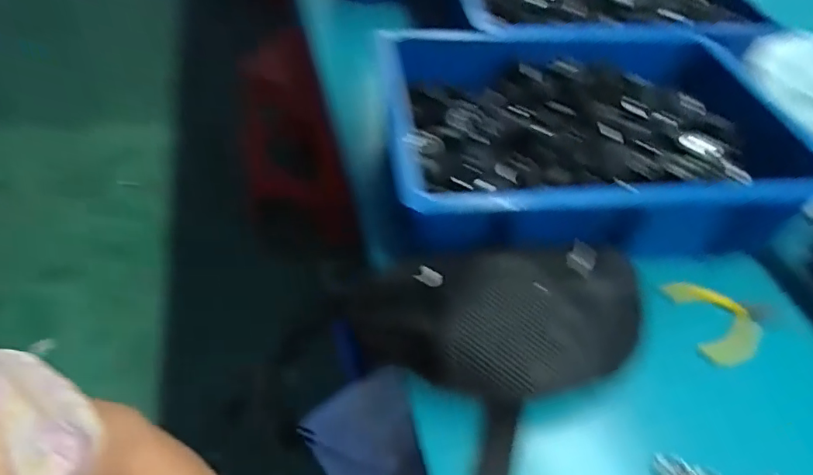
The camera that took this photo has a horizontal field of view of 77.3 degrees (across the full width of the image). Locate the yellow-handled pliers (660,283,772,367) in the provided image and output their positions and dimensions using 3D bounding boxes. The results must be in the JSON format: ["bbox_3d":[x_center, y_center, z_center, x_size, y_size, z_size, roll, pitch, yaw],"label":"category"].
[{"bbox_3d":[0.321,0.083,0.504,0.101,0.012,0.094,0,47,-4],"label":"yellow-handled pliers"}]

